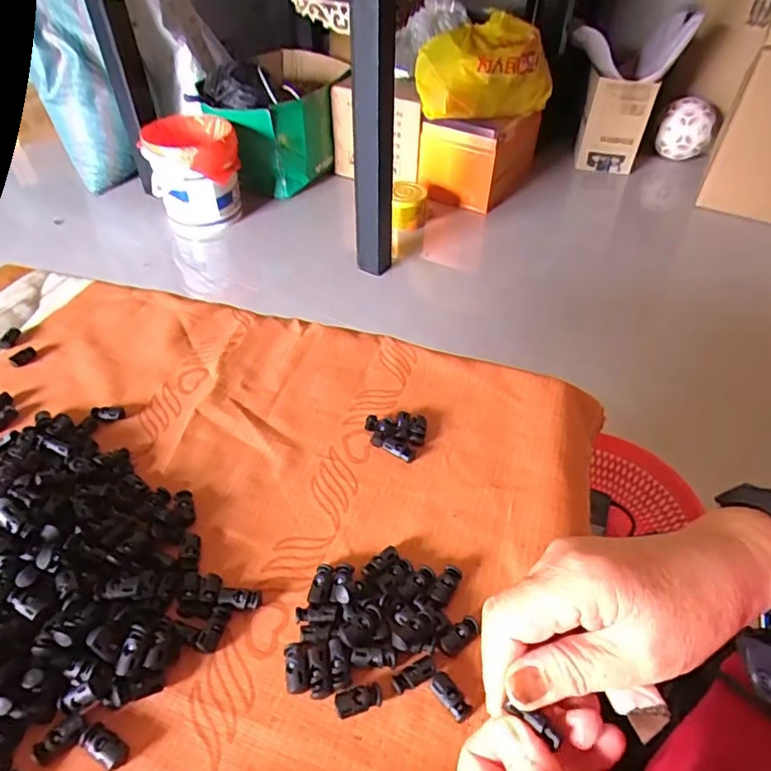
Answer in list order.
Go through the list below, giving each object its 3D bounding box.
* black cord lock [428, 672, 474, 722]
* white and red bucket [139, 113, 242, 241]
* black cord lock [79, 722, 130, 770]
[{"bbox_3d":[0.038,0.183,0.322,0.014,0.009,0.027,-29,51,-27],"label":"black cord lock"},{"bbox_3d":[-0.568,-0.623,1.663,0.259,0.292,0.245,-12,46,-13],"label":"white and red bucket"},{"bbox_3d":[-0.156,0.200,0.305,0.030,0.009,0.014,22,48,20],"label":"black cord lock"}]

